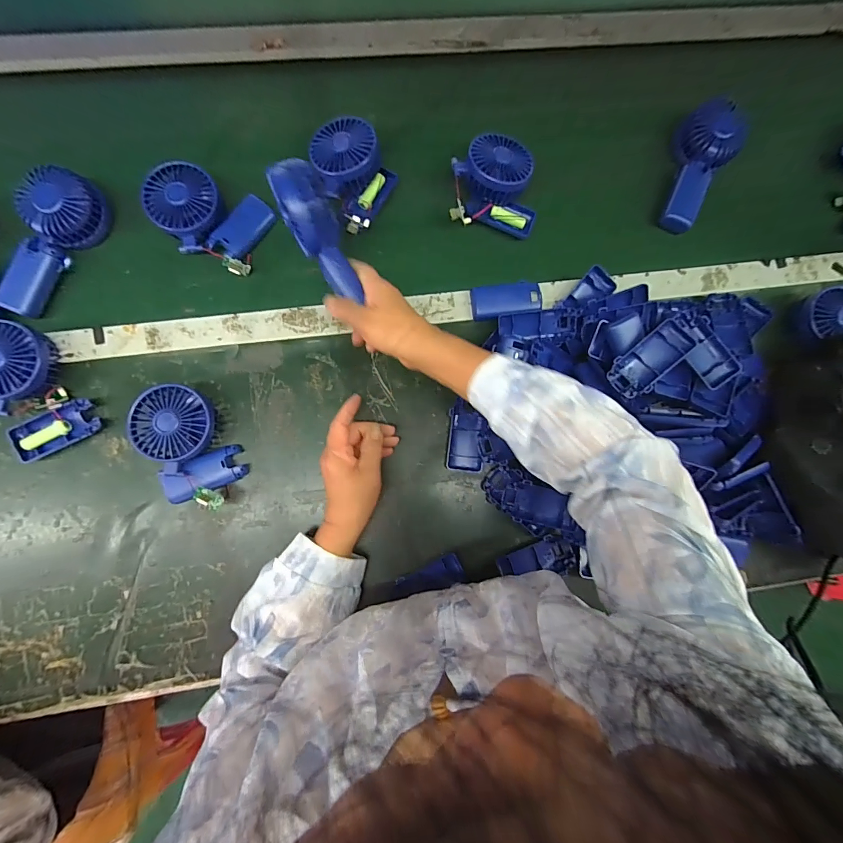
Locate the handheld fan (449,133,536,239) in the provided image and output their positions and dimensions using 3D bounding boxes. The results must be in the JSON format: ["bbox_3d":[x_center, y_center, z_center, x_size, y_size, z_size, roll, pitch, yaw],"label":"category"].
[{"bbox_3d":[0.097,-0.312,0.522,0.112,0.070,0.108,4,86,-5],"label":"handheld fan"}]

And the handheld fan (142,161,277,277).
[{"bbox_3d":[-0.273,-0.258,0.487,0.140,0.036,0.098,21,85,-4],"label":"handheld fan"}]

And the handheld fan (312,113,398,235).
[{"bbox_3d":[-0.084,-0.320,0.502,0.092,0.059,0.134,-30,90,-6],"label":"handheld fan"}]

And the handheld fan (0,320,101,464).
[{"bbox_3d":[-0.458,-0.037,0.444,0.093,0.044,0.149,-28,89,-6],"label":"handheld fan"}]

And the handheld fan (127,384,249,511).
[{"bbox_3d":[-0.276,0.031,0.456,0.088,0.043,0.148,-24,89,-6],"label":"handheld fan"}]

